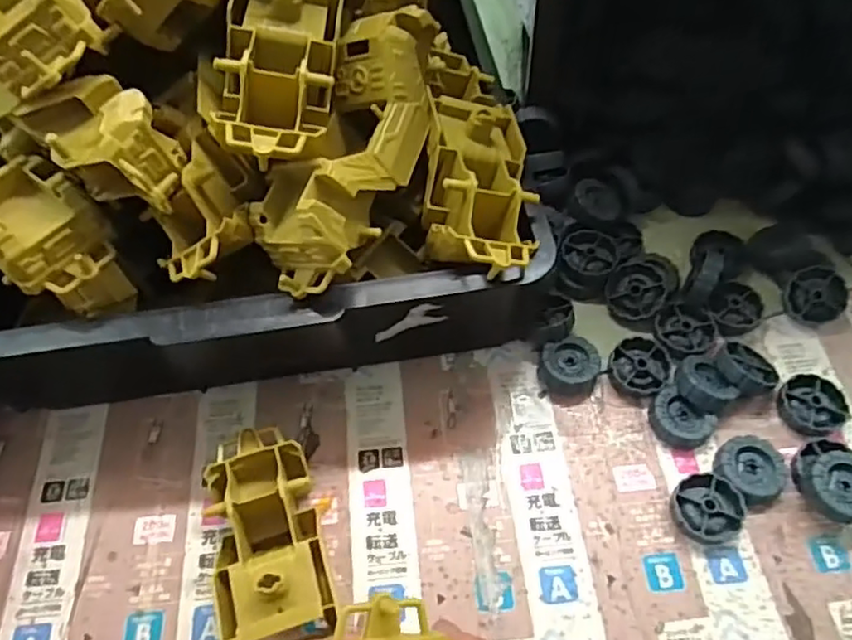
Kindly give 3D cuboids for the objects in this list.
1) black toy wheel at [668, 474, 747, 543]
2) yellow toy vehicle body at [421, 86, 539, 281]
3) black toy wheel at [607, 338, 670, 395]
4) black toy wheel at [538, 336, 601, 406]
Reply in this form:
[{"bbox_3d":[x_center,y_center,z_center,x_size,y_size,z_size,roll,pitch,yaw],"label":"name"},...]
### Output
[{"bbox_3d":[0.164,0.109,0.383,0.040,0.013,0.038,-1,57,2],"label":"black toy wheel"},{"bbox_3d":[0.030,-0.081,0.372,0.059,0.038,0.118,2,57,4],"label":"yellow toy vehicle body"},{"bbox_3d":[0.141,0.029,0.434,0.037,0.013,0.038,-1,57,2],"label":"black toy wheel"},{"bbox_3d":[0.095,0.033,0.433,0.038,0.017,0.040,-1,57,2],"label":"black toy wheel"}]

